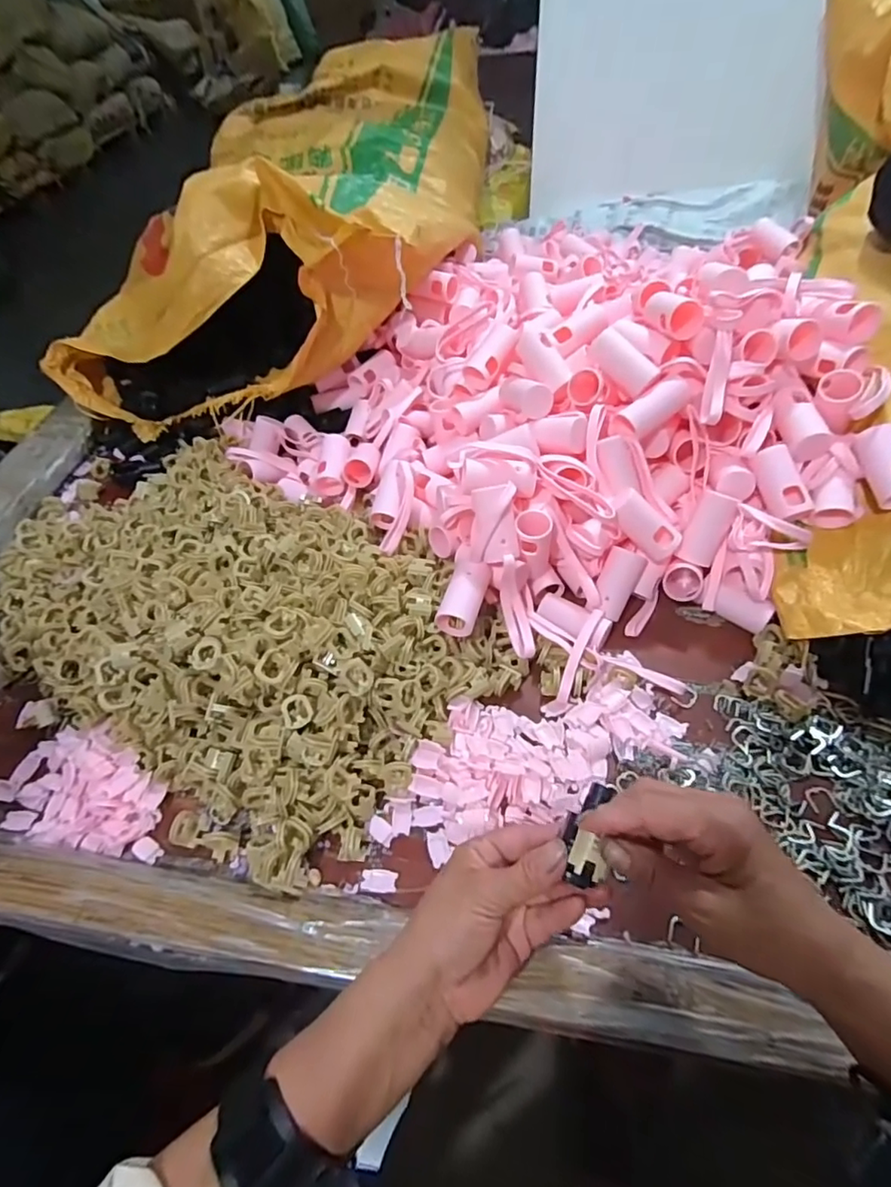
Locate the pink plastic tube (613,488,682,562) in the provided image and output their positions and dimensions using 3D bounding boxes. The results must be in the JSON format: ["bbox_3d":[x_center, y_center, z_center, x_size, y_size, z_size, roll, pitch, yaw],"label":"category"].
[{"bbox_3d":[0.168,-0.059,0.467,0.068,0.029,0.030,43,59,-14],"label":"pink plastic tube"}]

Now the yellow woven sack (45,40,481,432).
[{"bbox_3d":[-0.203,-0.576,0.820,0.469,0.210,0.810,4,53,8],"label":"yellow woven sack"}]

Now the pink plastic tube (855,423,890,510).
[{"bbox_3d":[0.348,-0.101,0.431,0.028,0.028,0.068,-12,76,-4],"label":"pink plastic tube"}]

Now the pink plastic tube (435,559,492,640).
[{"bbox_3d":[0.015,0.004,0.463,0.033,0.030,0.063,27,70,-2],"label":"pink plastic tube"}]

